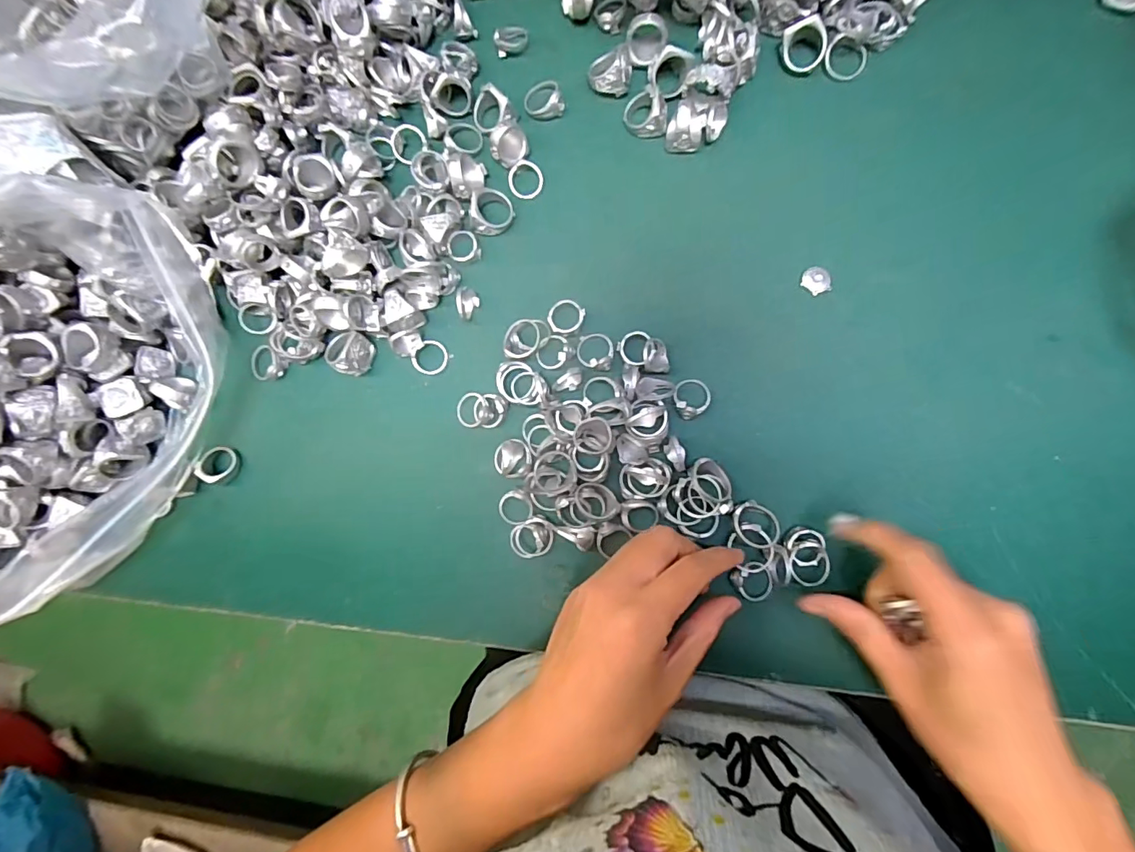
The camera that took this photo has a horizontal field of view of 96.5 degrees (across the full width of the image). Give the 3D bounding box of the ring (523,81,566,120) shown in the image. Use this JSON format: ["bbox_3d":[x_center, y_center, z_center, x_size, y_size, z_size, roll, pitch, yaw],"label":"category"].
[{"bbox_3d":[-0.016,-0.210,0.324,0.024,0.011,0.028,-31,84,3],"label":"ring"}]

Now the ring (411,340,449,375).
[{"bbox_3d":[-0.086,-0.042,0.320,0.020,0.004,0.022,40,86,-3],"label":"ring"}]

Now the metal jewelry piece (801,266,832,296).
[{"bbox_3d":[0.147,-0.086,0.300,0.016,0.004,0.016,0,87,6],"label":"metal jewelry piece"}]

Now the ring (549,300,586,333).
[{"bbox_3d":[-0.001,-0.067,0.311,0.020,0.006,0.021,0,94,6],"label":"ring"}]

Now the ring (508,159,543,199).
[{"bbox_3d":[-0.027,-0.157,0.322,0.022,0.004,0.023,0,87,6],"label":"ring"}]

